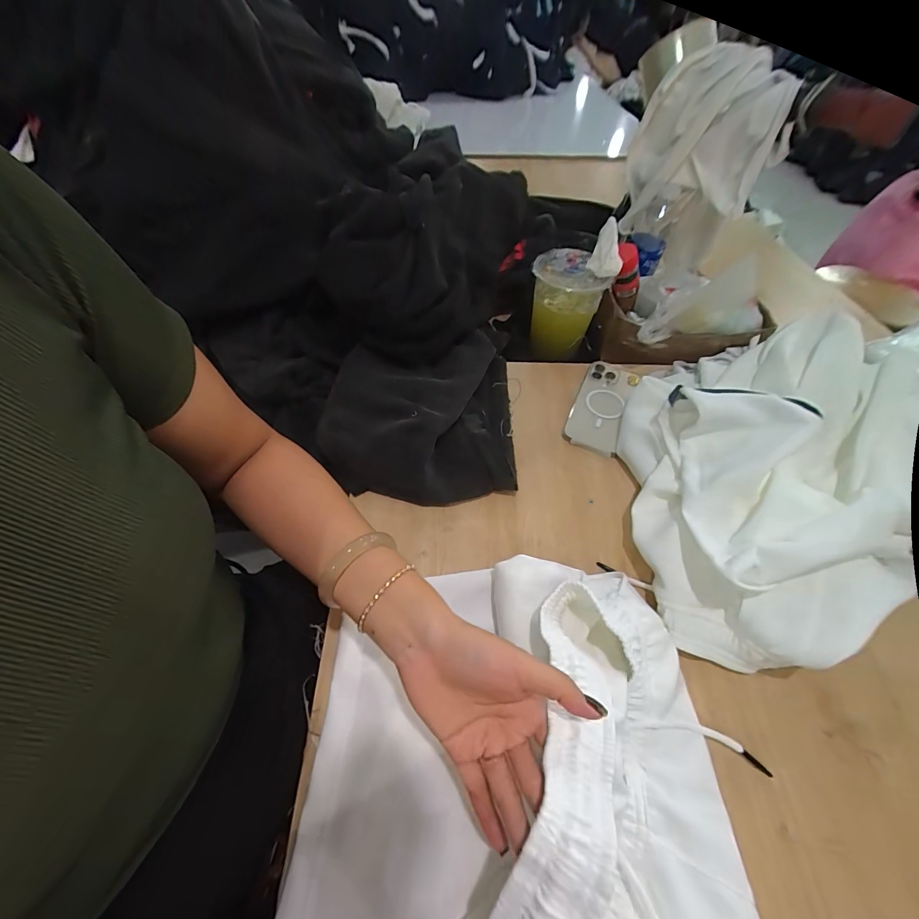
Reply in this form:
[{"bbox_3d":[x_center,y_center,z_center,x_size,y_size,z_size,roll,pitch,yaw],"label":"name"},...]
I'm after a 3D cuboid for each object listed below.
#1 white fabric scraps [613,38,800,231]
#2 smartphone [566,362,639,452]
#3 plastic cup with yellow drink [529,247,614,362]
[{"bbox_3d":[0.375,-0.489,0.619,0.177,0.209,0.120,9,53,5],"label":"white fabric scraps"},{"bbox_3d":[0.200,-0.081,0.550,0.069,0.018,0.166,22,55,15],"label":"smartphone"},{"bbox_3d":[0.166,-0.245,0.641,0.109,0.144,0.092,9,53,5],"label":"plastic cup with yellow drink"}]

